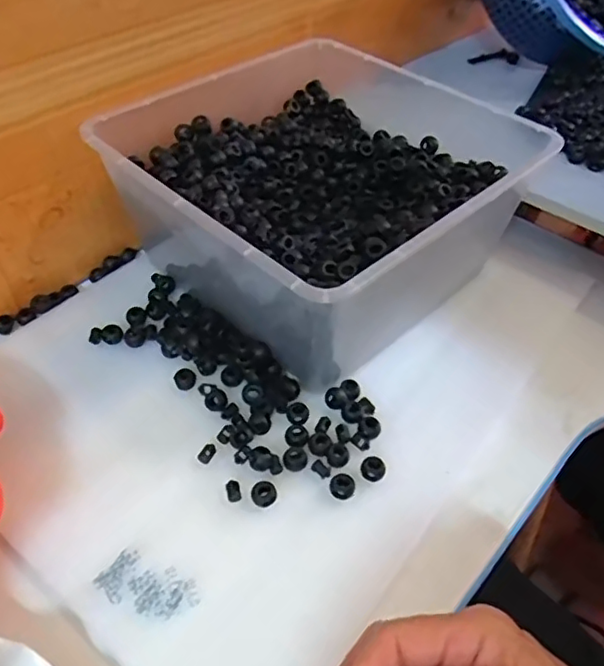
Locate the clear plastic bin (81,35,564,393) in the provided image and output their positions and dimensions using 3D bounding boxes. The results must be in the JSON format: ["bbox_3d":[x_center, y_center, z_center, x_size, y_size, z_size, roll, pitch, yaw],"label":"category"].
[{"bbox_3d":[0.011,-0.133,0.537,0.305,0.143,0.316,36,56,21],"label":"clear plastic bin"}]

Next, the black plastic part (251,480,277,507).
[{"bbox_3d":[-0.027,0.113,0.416,0.018,0.005,0.018,1,47,-1],"label":"black plastic part"}]

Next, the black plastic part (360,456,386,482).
[{"bbox_3d":[0.052,0.099,0.429,0.017,0.006,0.018,1,47,-1],"label":"black plastic part"}]

